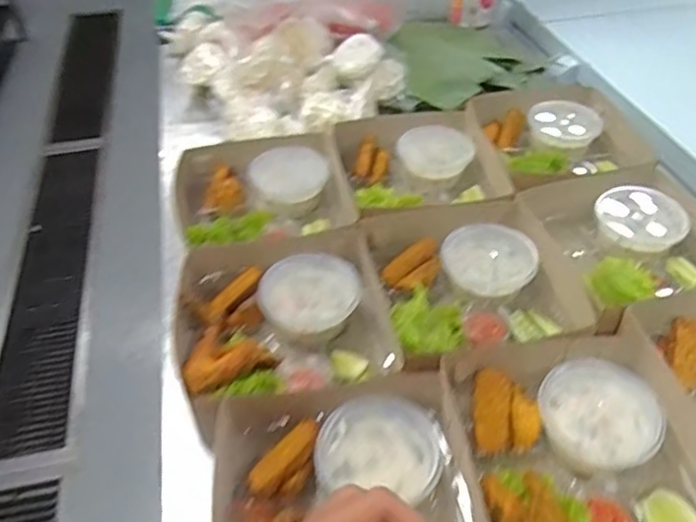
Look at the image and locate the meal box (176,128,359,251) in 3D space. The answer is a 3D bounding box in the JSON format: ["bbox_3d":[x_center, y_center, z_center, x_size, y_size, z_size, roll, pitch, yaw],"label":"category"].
[{"bbox_3d":[-0.104,-0.083,0.800,0.224,0.055,0.192,-16,45,-15],"label":"meal box"}]

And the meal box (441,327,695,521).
[{"bbox_3d":[0.214,0.168,0.536,0.227,0.057,0.221,-7,43,-6],"label":"meal box"}]

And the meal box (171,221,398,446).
[{"bbox_3d":[-0.067,0.062,0.658,0.222,0.062,0.228,-14,45,-13],"label":"meal box"}]

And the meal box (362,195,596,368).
[{"bbox_3d":[0.149,0.031,0.687,0.233,0.063,0.217,-8,43,-7],"label":"meal box"}]

